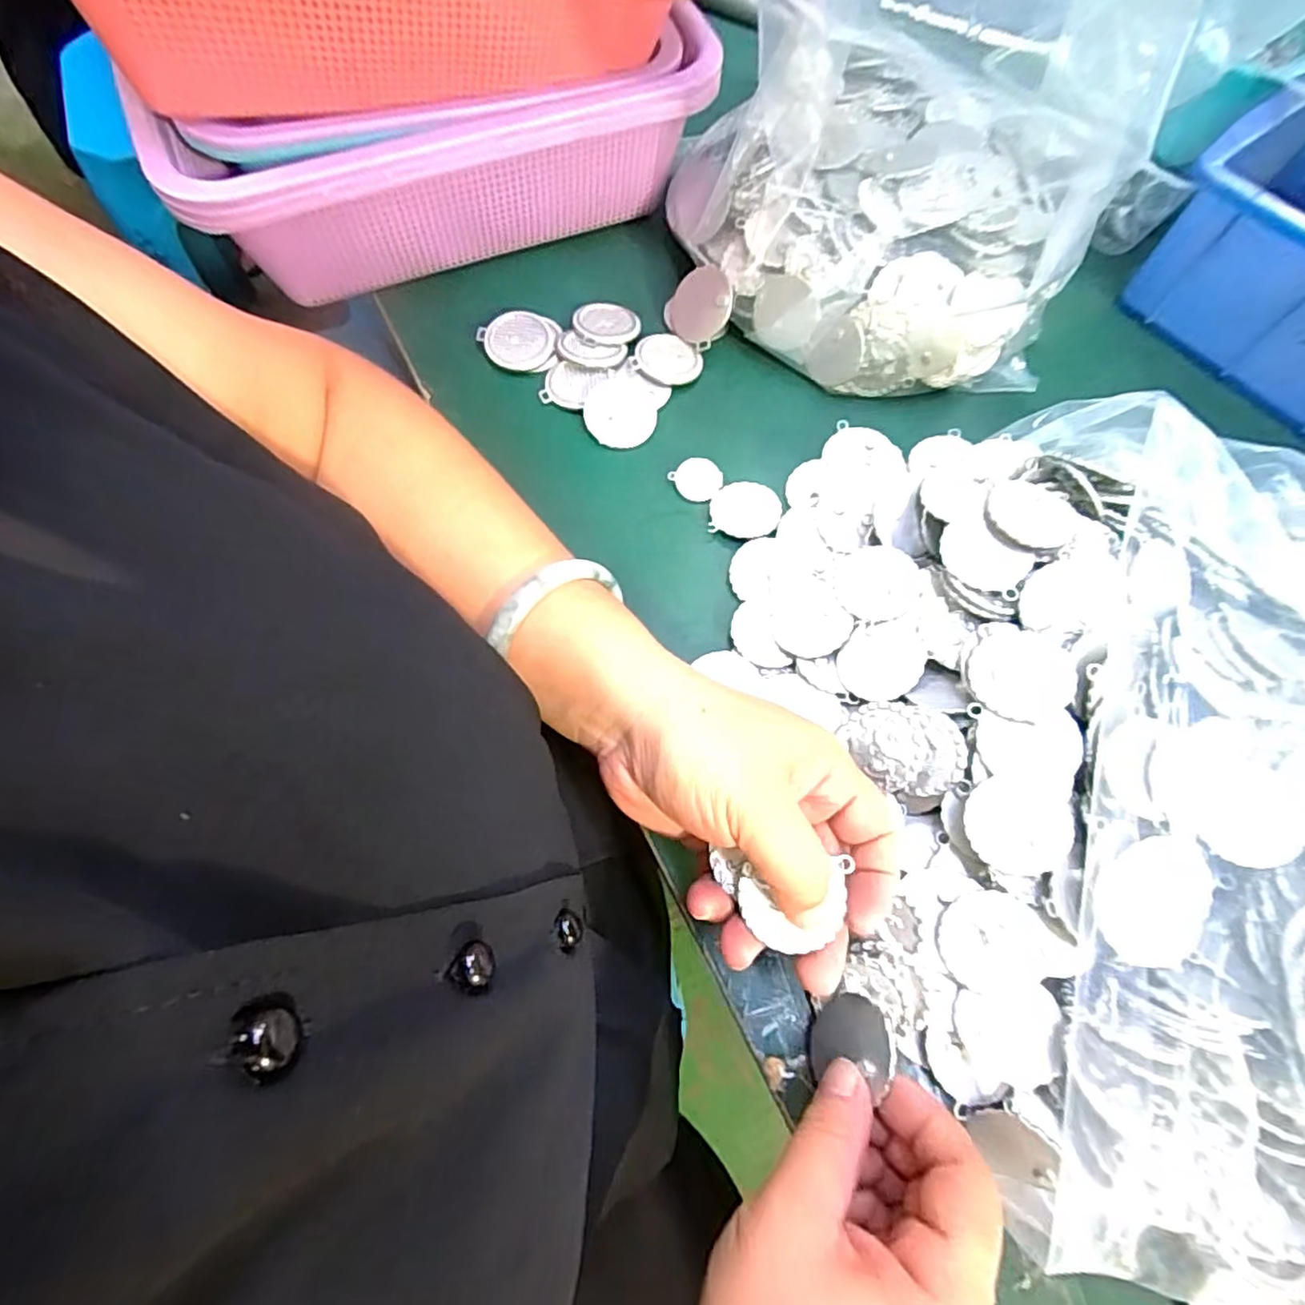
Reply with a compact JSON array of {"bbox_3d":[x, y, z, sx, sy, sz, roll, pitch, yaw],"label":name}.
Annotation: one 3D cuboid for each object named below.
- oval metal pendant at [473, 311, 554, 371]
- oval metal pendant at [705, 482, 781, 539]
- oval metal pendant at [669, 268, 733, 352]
[{"bbox_3d":[-0.081,-0.186,0.379,0.044,0.004,0.036,7,78,-3],"label":"oval metal pendant"},{"bbox_3d":[0.050,-0.077,0.340,0.037,0.004,0.037,20,73,7],"label":"oval metal pendant"},{"bbox_3d":[0.029,-0.208,0.381,0.038,0.039,0.008,48,32,22],"label":"oval metal pendant"}]

